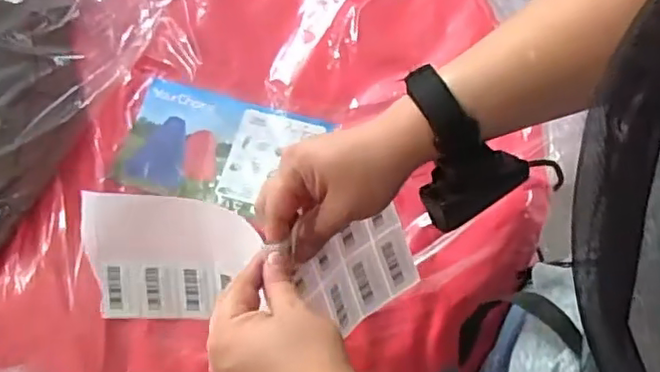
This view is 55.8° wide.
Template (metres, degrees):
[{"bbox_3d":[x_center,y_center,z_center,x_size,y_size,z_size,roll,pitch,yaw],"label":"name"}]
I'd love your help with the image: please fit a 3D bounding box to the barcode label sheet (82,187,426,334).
[{"bbox_3d":[-0.066,0.058,0.481,0.257,0.075,0.086,3,71,3],"label":"barcode label sheet"}]

